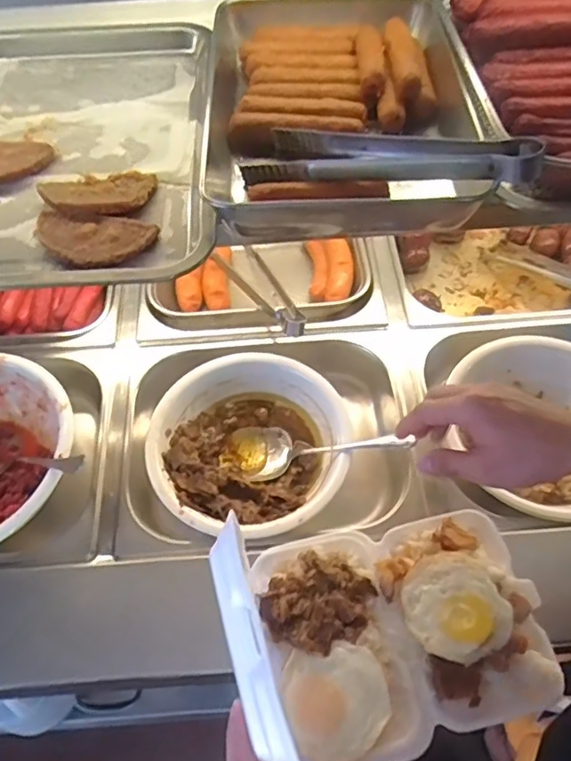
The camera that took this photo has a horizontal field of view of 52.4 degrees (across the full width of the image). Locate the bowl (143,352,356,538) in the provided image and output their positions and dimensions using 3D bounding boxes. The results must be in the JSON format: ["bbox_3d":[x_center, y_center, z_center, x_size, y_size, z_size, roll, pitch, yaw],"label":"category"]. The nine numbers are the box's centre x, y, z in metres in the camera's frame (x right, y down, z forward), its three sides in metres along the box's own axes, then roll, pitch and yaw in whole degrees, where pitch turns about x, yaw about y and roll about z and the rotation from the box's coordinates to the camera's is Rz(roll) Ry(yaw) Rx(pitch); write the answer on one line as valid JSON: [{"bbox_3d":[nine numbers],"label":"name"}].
[{"bbox_3d":[-0.037,0.074,0.657,0.209,0.077,0.219,29,63,18],"label":"bowl"}]

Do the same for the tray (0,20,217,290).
[{"bbox_3d":[-0.193,-0.199,0.484,0.254,0.030,0.325,-5,57,-2],"label":"tray"}]

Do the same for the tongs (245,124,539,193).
[{"bbox_3d":[0.071,-0.156,0.423,0.211,0.028,0.055,13,57,29],"label":"tongs"}]

